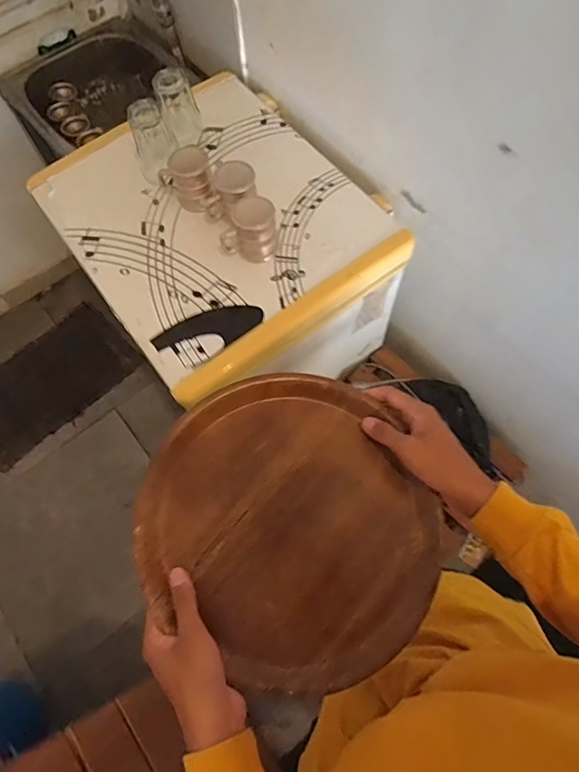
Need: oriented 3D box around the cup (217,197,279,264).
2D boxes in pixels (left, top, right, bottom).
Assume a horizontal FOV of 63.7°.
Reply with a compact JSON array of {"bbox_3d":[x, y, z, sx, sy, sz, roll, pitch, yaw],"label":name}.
[{"bbox_3d":[-0.074,-0.277,0.823,0.097,0.101,0.061,5,68,5],"label":"cup"}]

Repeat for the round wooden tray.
[{"bbox_3d":[0.005,0.127,0.464,0.290,0.043,0.273,-1,68,2],"label":"round wooden tray"}]

